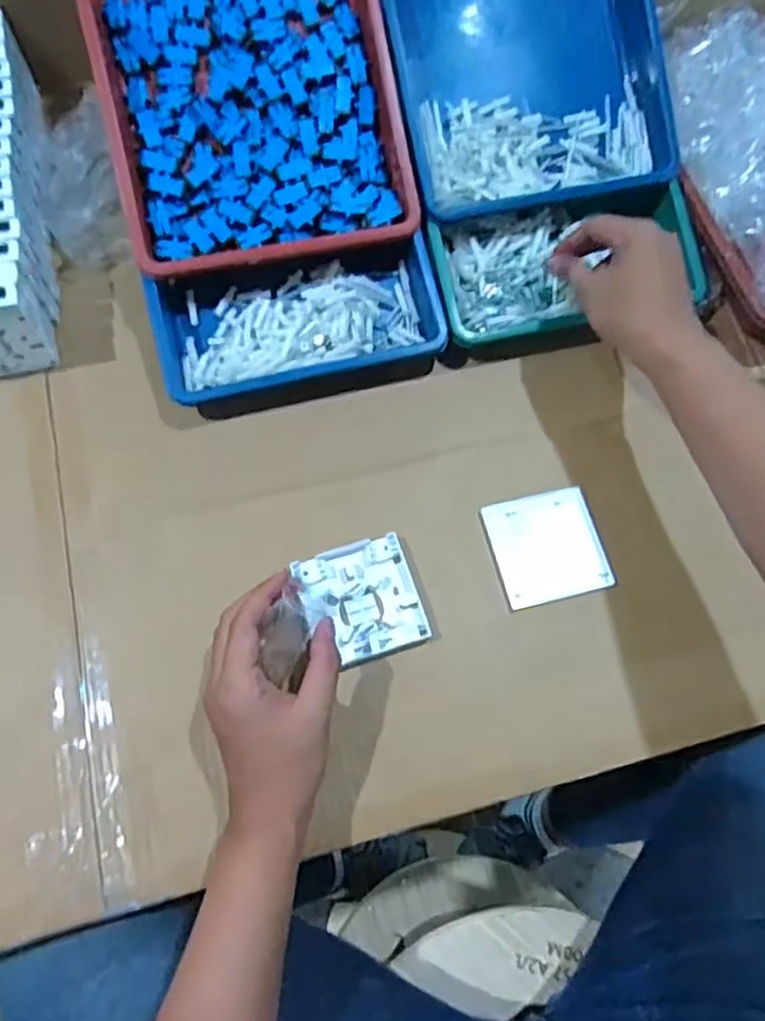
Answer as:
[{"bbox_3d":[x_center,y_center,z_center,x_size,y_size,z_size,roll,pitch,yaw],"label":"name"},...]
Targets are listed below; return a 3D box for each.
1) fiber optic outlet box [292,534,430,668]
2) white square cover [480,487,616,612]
[{"bbox_3d":[-0.016,0.069,0.523,0.087,0.010,0.089,-17,71,-9],"label":"fiber optic outlet box"},{"bbox_3d":[0.133,0.029,0.551,0.087,0.012,0.085,-12,70,-7],"label":"white square cover"}]

